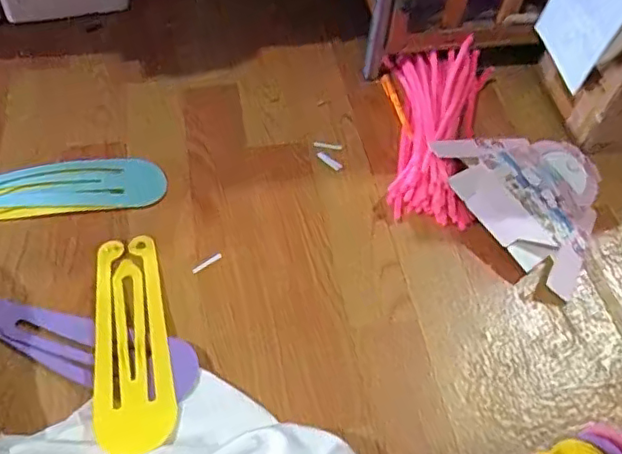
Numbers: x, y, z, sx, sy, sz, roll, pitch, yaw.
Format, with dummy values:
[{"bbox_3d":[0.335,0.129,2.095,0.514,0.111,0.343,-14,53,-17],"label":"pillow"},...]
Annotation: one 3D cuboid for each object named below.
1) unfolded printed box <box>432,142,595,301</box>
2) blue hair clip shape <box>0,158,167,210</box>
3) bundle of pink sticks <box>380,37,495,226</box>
[{"bbox_3d":[0.304,-0.053,0.768,0.203,0.046,0.227,-32,63,-22],"label":"unfolded printed box"},{"bbox_3d":[-0.320,-0.053,0.741,0.254,0.031,0.068,-4,56,-6],"label":"blue hair clip shape"},{"bbox_3d":[0.182,-0.135,0.814,0.140,0.051,0.291,6,55,0],"label":"bundle of pink sticks"}]

